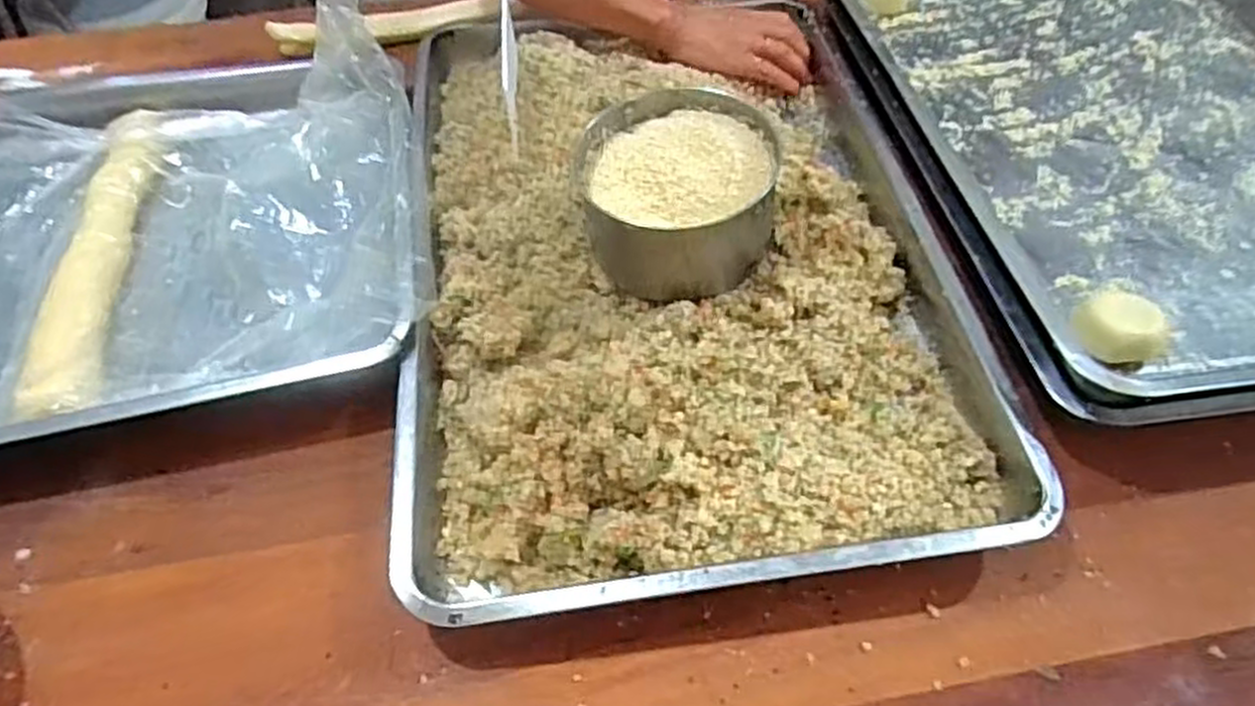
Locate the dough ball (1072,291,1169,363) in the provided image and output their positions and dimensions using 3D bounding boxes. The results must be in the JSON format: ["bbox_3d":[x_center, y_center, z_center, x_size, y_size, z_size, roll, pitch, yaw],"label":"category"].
[{"bbox_3d":[0.324,-0.016,0.519,0.054,0.031,0.051,-1,53,1],"label":"dough ball"}]

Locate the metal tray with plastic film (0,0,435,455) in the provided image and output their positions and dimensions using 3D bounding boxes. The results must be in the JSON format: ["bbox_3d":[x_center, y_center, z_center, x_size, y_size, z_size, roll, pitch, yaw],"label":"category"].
[{"bbox_3d":[-0.456,-0.088,0.603,0.587,0.074,0.373,-12,58,-5],"label":"metal tray with plastic film"}]

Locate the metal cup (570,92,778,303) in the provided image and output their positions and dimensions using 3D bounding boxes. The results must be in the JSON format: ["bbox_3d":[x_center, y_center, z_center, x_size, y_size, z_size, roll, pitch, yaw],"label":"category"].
[{"bbox_3d":[0.035,-0.112,0.570,0.132,0.085,0.135,-1,53,1],"label":"metal cup"}]

